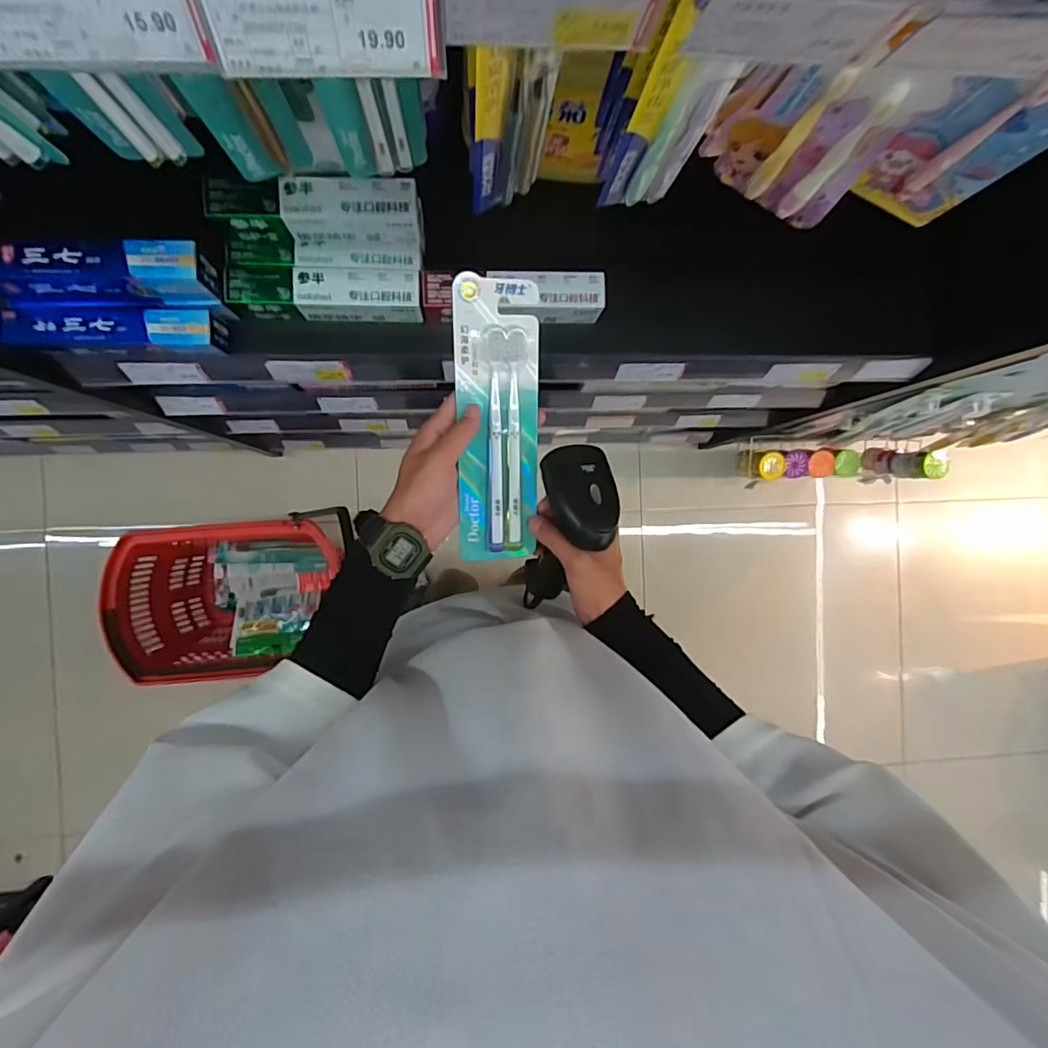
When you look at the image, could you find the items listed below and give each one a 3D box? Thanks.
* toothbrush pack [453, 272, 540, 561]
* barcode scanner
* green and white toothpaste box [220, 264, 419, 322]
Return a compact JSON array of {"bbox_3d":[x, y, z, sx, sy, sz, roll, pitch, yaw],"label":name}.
[{"bbox_3d":[-0.021,-0.081,0.448,0.068,0.019,0.232,-2,106,-5],"label":"toothbrush pack"},{"bbox_3d":[0.033,0.023,0.514,0.069,0.198,0.073,11,46,-6],"label":"barcode scanner"},{"bbox_3d":[-0.240,-0.282,0.651,0.224,0.045,0.051,-1,91,-5],"label":"green and white toothpaste box"}]

